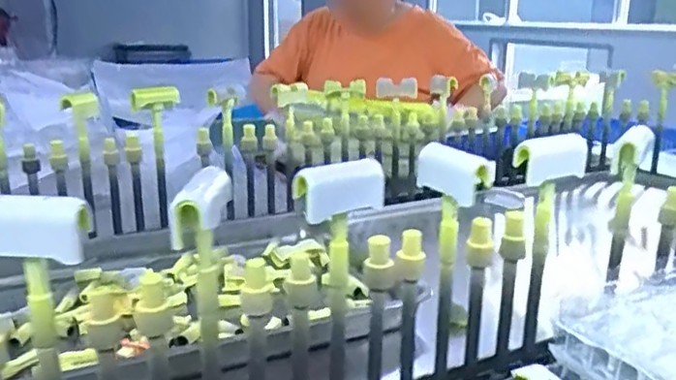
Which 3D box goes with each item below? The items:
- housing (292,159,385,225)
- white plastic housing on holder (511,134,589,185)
[{"bbox_3d":[0.001,-0.002,0.519,0.085,0.040,0.024,-12,19,-37],"label":"housing"},{"bbox_3d":[0.206,-0.031,0.624,0.083,0.038,0.026,-9,17,-29],"label":"white plastic housing on holder"}]

